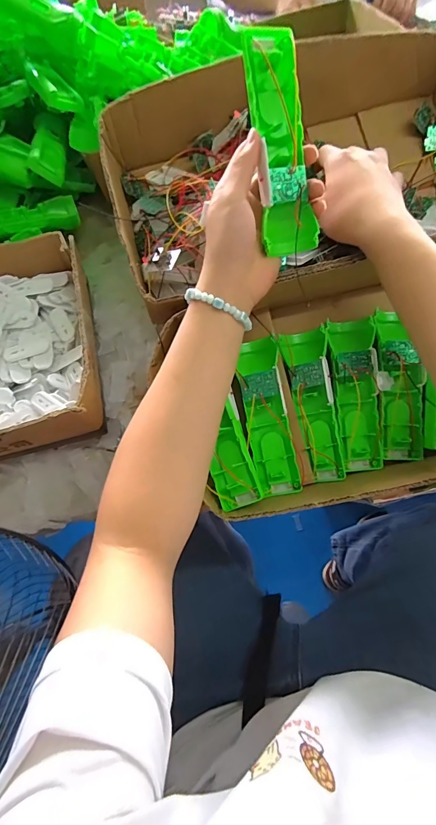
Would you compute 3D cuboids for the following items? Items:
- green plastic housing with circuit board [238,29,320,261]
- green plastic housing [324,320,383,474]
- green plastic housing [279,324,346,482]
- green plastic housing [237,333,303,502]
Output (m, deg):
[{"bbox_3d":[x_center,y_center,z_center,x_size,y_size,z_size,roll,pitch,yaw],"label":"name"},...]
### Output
[{"bbox_3d":[0.052,-0.220,0.301,0.044,0.025,0.164,-12,103,-5],"label":"green plastic housing with circuit board"},{"bbox_3d":[0.144,-0.019,0.381,0.045,0.030,0.155,-4,88,-2],"label":"green plastic housing"},{"bbox_3d":[0.102,-0.008,0.382,0.043,0.031,0.157,-10,86,-4],"label":"green plastic housing"},{"bbox_3d":[0.050,0.005,0.372,0.042,0.029,0.158,-10,89,-4],"label":"green plastic housing"}]

